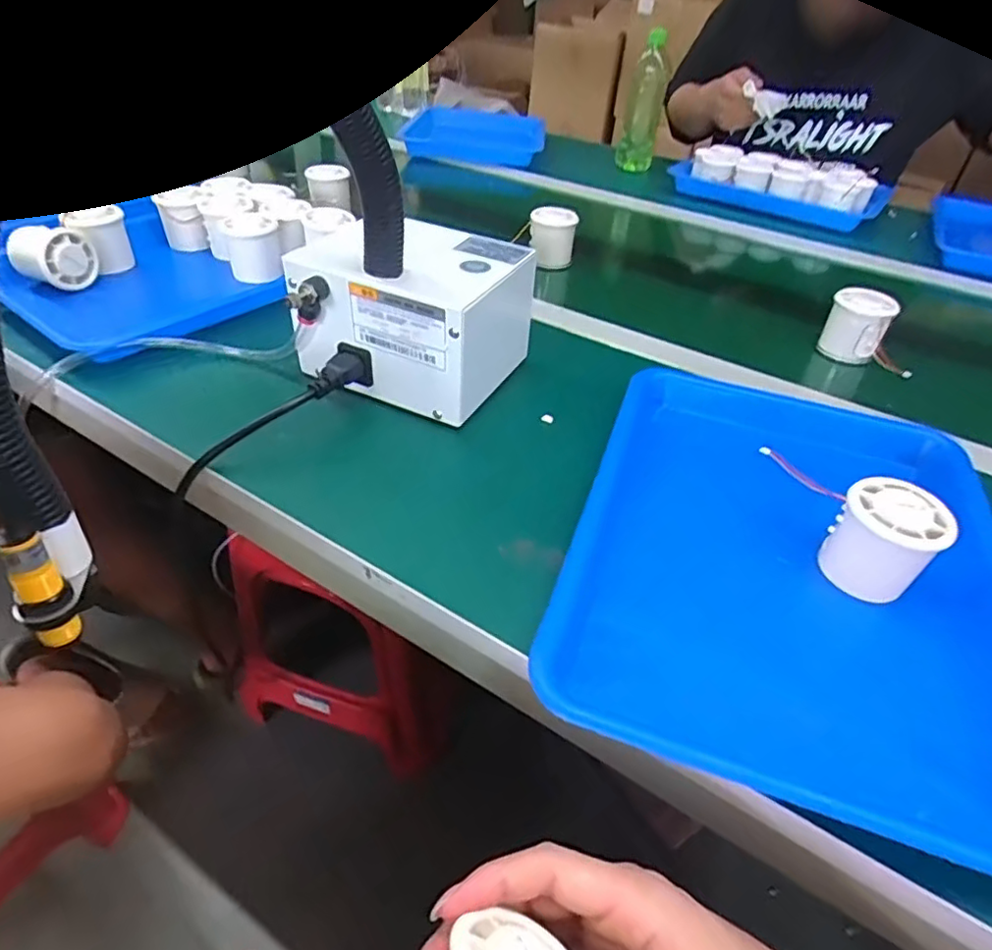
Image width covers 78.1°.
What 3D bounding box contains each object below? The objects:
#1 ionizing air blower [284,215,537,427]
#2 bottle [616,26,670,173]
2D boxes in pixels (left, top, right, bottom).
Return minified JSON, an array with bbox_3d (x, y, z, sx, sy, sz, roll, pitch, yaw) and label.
[{"bbox_3d":[-0.066,-0.134,0.512,0.159,0.114,0.133,21,43,18],"label":"ionizing air blower"},{"bbox_3d":[0.264,-0.651,1.098,0.066,0.227,0.072,10,40,7],"label":"bottle"}]

